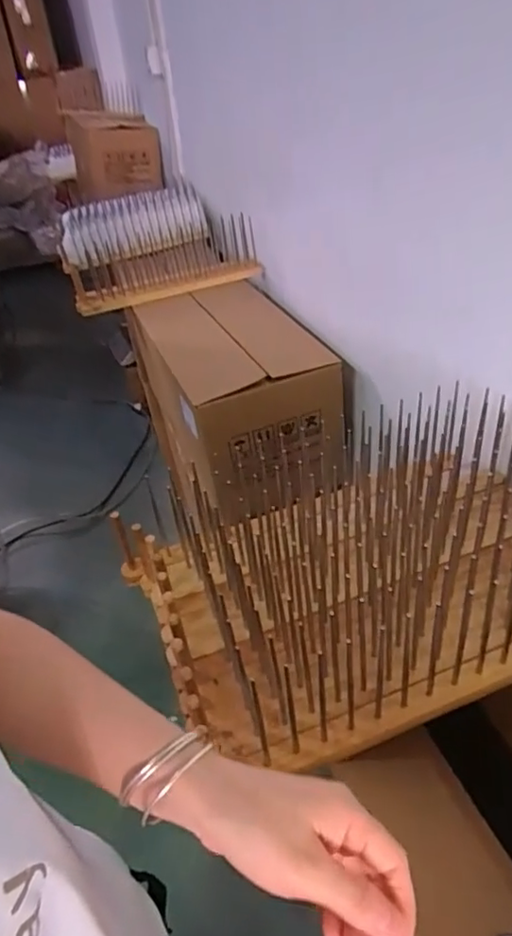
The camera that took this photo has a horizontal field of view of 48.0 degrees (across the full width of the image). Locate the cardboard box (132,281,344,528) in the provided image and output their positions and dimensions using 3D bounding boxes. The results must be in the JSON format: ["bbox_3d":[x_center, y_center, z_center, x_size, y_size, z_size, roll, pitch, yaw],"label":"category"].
[{"bbox_3d":[-0.067,-0.184,1.388,0.312,0.345,0.645,-17,38,-14],"label":"cardboard box"}]

